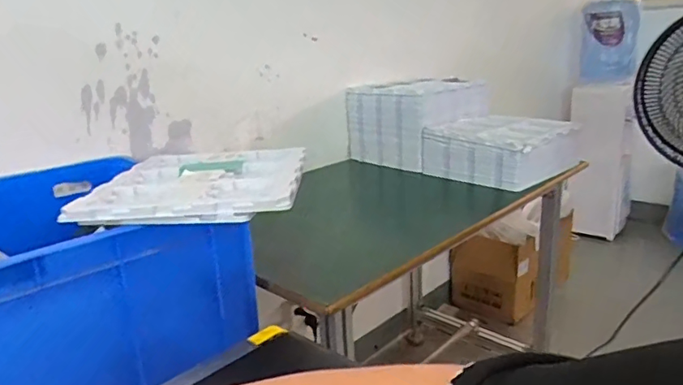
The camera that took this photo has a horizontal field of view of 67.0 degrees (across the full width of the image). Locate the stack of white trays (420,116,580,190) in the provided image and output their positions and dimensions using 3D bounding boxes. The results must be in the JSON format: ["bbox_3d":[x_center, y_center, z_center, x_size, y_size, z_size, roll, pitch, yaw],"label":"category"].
[{"bbox_3d":[0.414,-0.115,1.348,0.280,0.121,0.312,-18,22,-40],"label":"stack of white trays"}]

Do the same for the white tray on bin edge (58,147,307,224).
[{"bbox_3d":[-0.202,-0.018,0.781,0.279,0.029,0.328,-3,17,0],"label":"white tray on bin edge"}]

